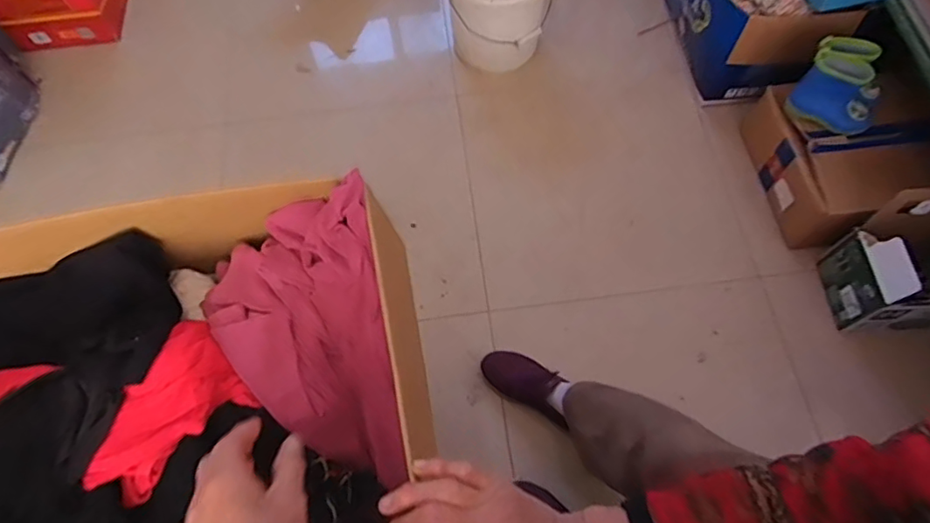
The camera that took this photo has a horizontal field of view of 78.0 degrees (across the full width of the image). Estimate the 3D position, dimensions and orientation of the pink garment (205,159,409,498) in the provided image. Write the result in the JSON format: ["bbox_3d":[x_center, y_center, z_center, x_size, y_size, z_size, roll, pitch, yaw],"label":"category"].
[{"bbox_3d":[-0.152,0.062,0.521,0.171,0.118,0.237,-8,65,-2],"label":"pink garment"}]

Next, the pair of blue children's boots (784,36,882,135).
[{"bbox_3d":[0.773,-0.354,1.175,0.166,0.147,0.129,28,69,14],"label":"pair of blue children's boots"}]

